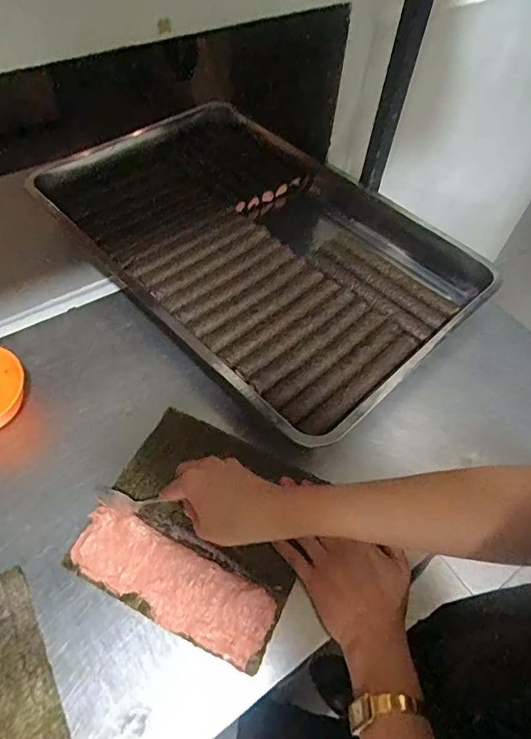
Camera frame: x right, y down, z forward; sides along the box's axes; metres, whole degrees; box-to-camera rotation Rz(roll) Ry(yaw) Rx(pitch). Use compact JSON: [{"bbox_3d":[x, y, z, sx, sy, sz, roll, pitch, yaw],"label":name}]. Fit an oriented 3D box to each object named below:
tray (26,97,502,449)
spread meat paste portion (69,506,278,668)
[{"bbox_3d":[-0.019,-0.188,0.666,0.391,0.055,0.590,-37,65,-26],"label":"tray"},{"bbox_3d":[-0.086,0.191,0.423,0.190,0.011,0.061,24,57,12],"label":"spread meat paste portion"}]

